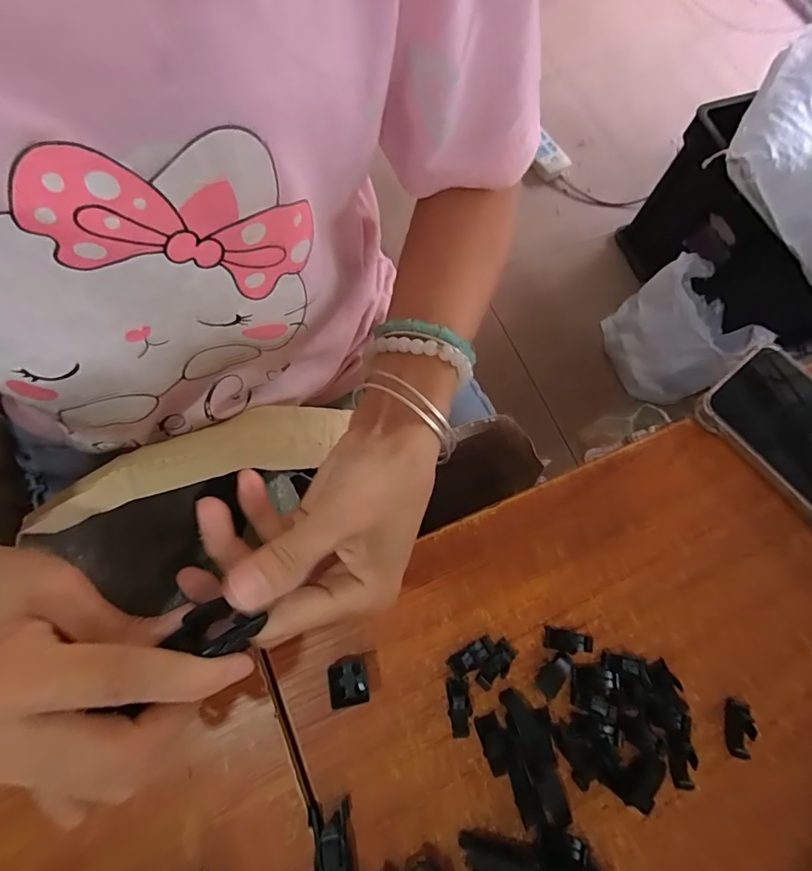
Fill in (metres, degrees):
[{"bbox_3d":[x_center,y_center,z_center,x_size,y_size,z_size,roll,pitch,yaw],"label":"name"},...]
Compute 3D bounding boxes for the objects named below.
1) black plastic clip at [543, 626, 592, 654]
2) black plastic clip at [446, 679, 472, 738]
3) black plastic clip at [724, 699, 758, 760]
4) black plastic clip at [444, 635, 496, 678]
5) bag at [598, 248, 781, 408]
[{"bbox_3d":[0.091,0.115,0.263,0.026,0.005,0.011,12,72,0],"label":"black plastic clip"},{"bbox_3d":[0.028,0.144,0.248,0.011,0.008,0.027,1,72,-4],"label":"black plastic clip"},{"bbox_3d":[0.180,0.158,0.254,0.012,0.009,0.027,14,72,0],"label":"black plastic clip"},{"bbox_3d":[0.036,0.121,0.257,0.027,0.008,0.011,-26,76,-12],"label":"black plastic clip"},{"bbox_3d":[0.524,-0.198,0.921,0.154,0.195,0.233,-15,74,-9],"label":"bag"}]

